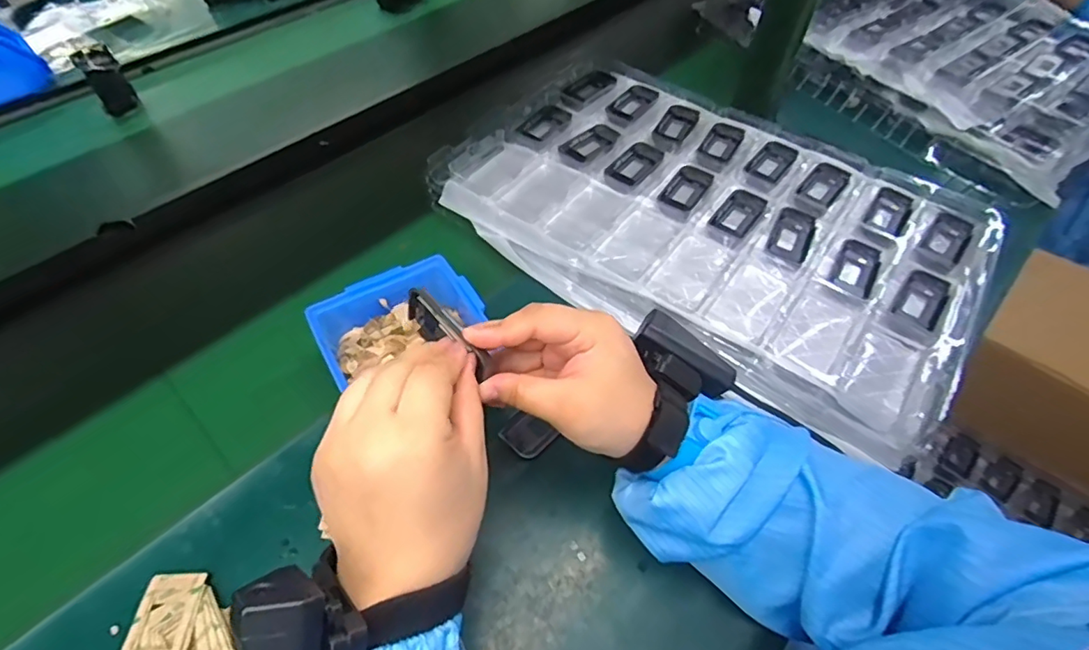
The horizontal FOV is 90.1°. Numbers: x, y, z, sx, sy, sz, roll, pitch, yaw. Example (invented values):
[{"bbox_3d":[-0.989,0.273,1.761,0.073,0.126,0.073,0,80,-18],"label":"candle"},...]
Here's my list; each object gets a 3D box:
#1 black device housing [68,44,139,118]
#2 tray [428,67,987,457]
[{"bbox_3d":[-0.550,-0.306,0.687,0.044,0.072,0.035,-35,62,-24],"label":"black device housing"},{"bbox_3d":[0.166,-0.113,0.561,0.508,0.042,0.318,30,58,20],"label":"tray"}]

